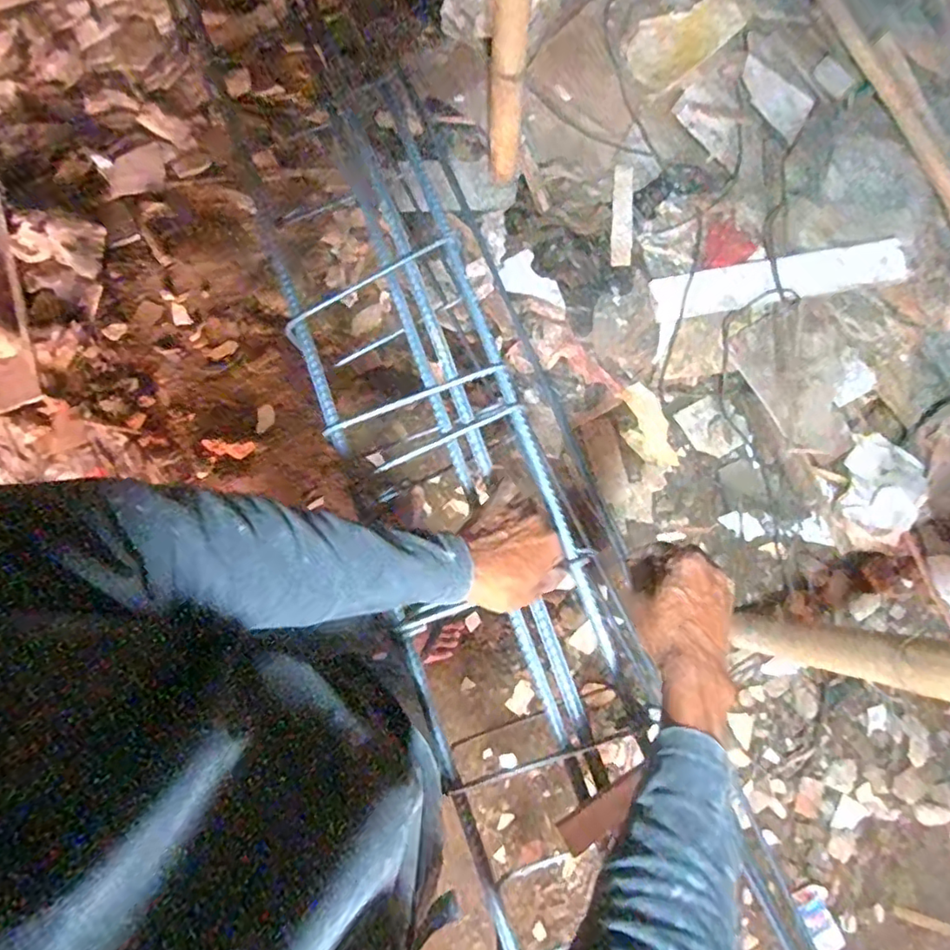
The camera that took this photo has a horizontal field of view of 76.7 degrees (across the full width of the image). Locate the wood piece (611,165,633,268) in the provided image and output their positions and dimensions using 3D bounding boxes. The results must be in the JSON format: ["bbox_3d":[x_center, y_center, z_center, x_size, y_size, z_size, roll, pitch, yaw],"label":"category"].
[{"bbox_3d":[0.359,-0.634,1.471,0.049,0.010,0.249,2,87,-1],"label":"wood piece"}]

